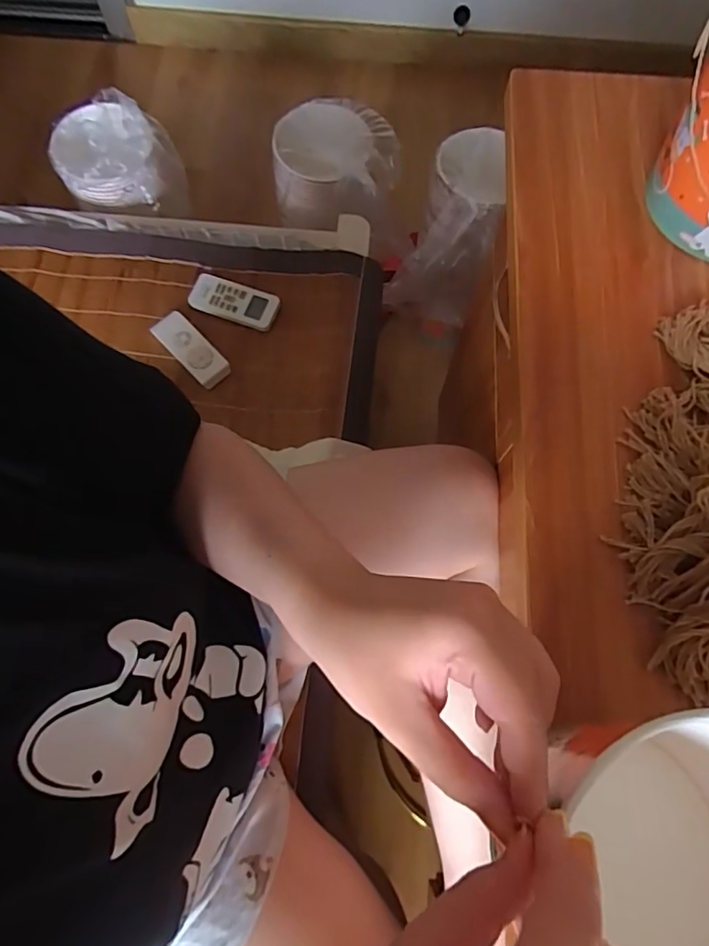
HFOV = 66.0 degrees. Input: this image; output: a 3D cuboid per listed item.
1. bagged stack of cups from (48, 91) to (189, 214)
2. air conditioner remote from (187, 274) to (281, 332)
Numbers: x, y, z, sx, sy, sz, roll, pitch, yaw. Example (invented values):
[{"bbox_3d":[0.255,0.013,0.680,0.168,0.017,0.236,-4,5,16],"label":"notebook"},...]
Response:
[{"bbox_3d":[-0.396,-0.524,0.916,0.190,0.106,0.164,-21,73,-7],"label":"bagged stack of cups"},{"bbox_3d":[-0.176,-0.250,0.804,0.128,0.019,0.057,21,88,2],"label":"air conditioner remote"}]

